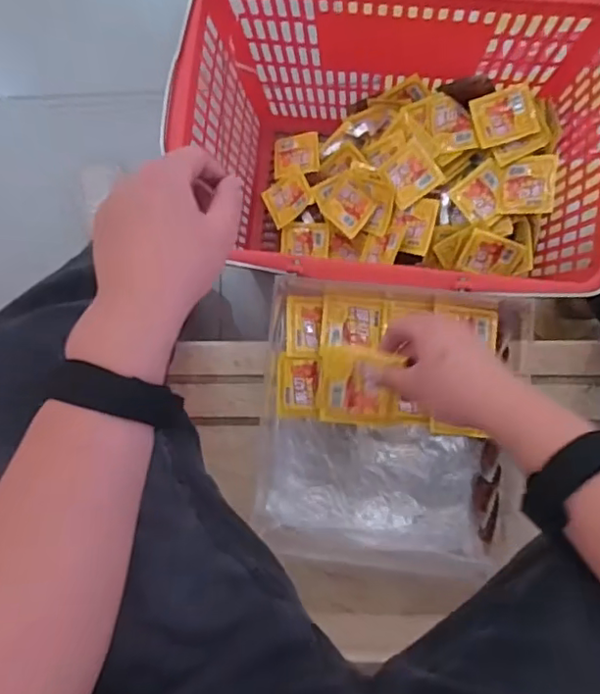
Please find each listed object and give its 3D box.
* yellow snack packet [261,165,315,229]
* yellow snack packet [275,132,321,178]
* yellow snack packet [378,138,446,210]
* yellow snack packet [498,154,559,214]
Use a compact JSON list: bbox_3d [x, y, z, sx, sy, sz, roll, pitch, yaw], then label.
[{"bbox_3d":[-0.018,-0.219,0.841,0.071,0.004,0.079,-32,66,12],"label":"yellow snack packet"},{"bbox_3d":[-0.007,-0.283,0.856,0.073,0.015,0.069,-4,76,30],"label":"yellow snack packet"},{"bbox_3d":[0.142,-0.225,0.753,0.066,0.013,0.069,-30,83,25],"label":"yellow snack packet"},{"bbox_3d":[0.281,-0.201,0.722,0.065,0.009,0.070,5,90,33],"label":"yellow snack packet"}]

